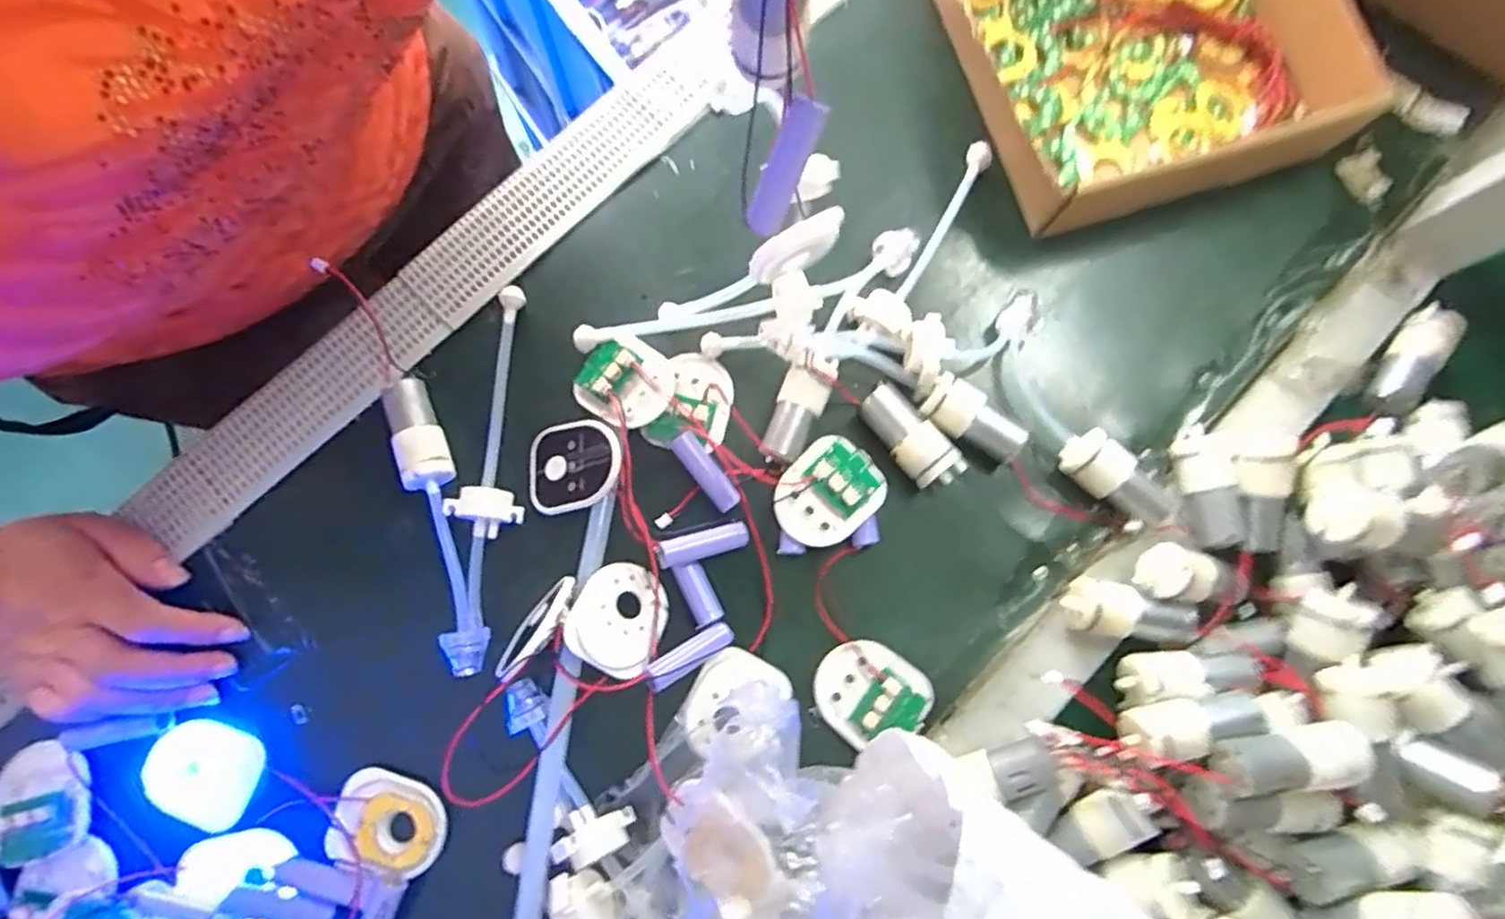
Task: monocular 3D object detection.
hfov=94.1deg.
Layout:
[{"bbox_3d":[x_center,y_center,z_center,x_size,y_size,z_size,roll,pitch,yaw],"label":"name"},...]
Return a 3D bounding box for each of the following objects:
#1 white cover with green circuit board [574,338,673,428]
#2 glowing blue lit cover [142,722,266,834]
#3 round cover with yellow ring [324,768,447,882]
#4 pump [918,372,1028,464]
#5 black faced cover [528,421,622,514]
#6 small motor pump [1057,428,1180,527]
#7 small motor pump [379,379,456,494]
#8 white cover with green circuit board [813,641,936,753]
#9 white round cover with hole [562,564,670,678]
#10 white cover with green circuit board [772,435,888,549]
[{"bbox_3d":[-0.074,-0.044,0.408,0.056,0.017,0.050,35,80,5],"label":"white cover with green circuit board"},{"bbox_3d":[-0.294,0.169,0.373,0.061,0.007,0.048,12,79,1],"label":"glowing blue lit cover"},{"bbox_3d":[-0.191,0.192,0.366,0.059,0.007,0.045,15,79,1],"label":"round cover with yellow ring"},{"bbox_3d":[0.126,-0.022,0.398,0.059,0.023,0.025,32,80,5],"label":"pump"},{"bbox_3d":[-0.100,0.002,0.395,0.057,0.008,0.051,-16,72,20],"label":"black faced cover"},{"bbox_3d":[0.205,0.012,0.396,0.067,0.024,0.025,44,81,6],"label":"small motor pump"},{"bbox_3d":[-0.192,-0.015,0.400,0.027,0.024,0.063,-23,81,-5],"label":"small motor pump"},{"bbox_3d":[0.064,0.129,0.376,0.061,0.014,0.050,31,80,4],"label":"white cover with green circuit board"},{"bbox_3d":[-0.070,0.083,0.371,0.053,0.005,0.053,12,63,-26],"label":"white round cover with hole"},{"bbox_3d":[0.041,0.018,0.381,0.050,0.011,0.059,41,81,6],"label":"white cover with green circuit board"}]

